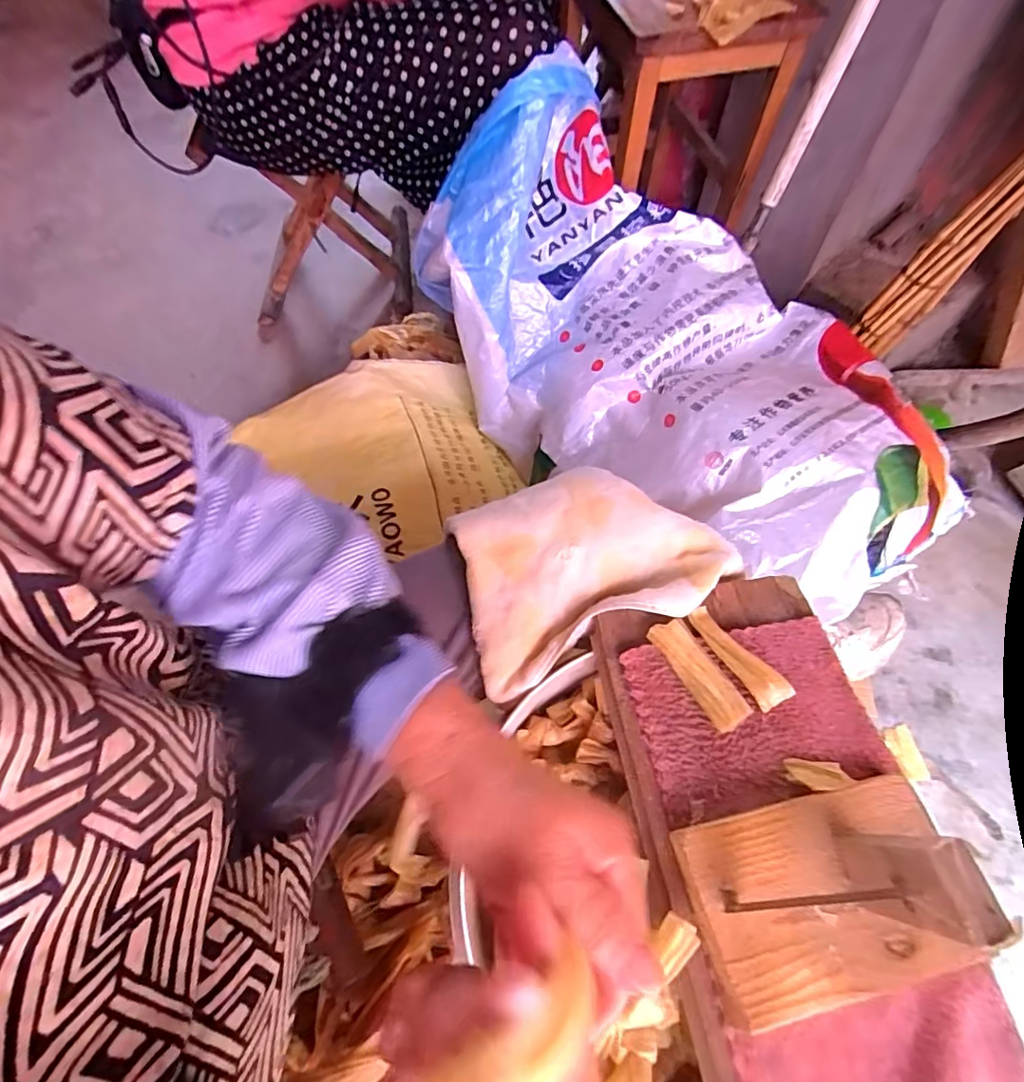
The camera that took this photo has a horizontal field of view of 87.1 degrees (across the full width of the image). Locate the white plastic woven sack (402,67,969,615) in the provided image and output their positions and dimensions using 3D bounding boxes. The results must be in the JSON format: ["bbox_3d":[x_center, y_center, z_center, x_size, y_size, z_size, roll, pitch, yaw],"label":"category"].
[{"bbox_3d":[0.207,-0.239,0.633,0.684,0.297,0.344,41,71,19],"label":"white plastic woven sack"}]

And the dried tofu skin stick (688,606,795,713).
[{"bbox_3d":[0.154,0.077,0.368,0.022,0.010,0.078,-30,67,-13],"label":"dried tofu skin stick"}]

